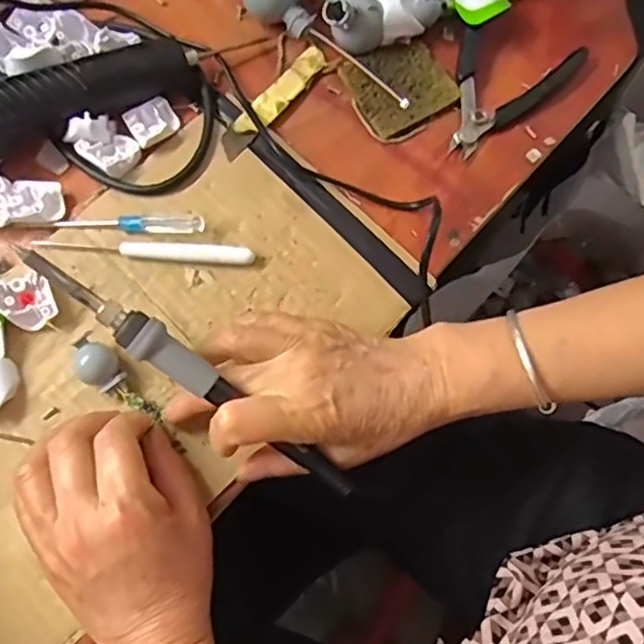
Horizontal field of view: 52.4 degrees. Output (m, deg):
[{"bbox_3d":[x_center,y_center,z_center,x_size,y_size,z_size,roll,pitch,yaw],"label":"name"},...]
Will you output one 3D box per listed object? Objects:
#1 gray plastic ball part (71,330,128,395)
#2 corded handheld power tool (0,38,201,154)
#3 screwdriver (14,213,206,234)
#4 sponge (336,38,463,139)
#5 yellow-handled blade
[{"bbox_3d":[-0.130,0.025,0.382,0.035,0.019,0.023,41,79,12],"label":"gray plastic ball part"},{"bbox_3d":[-0.176,-0.136,0.407,0.194,0.052,0.034,-24,74,-5],"label":"corded handheld power tool"},{"bbox_3d":[-0.133,-0.062,0.406,0.119,0.012,0.010,2,74,3],"label":"screwdriver"},{"bbox_3d":[0.052,-0.160,0.436,0.062,0.010,0.059,-29,75,-6],"label":"sponge"},{"bbox_3d":[-0.032,-0.148,0.439,0.019,0.006,0.100,36,78,12],"label":"yellow-handled blade"}]

